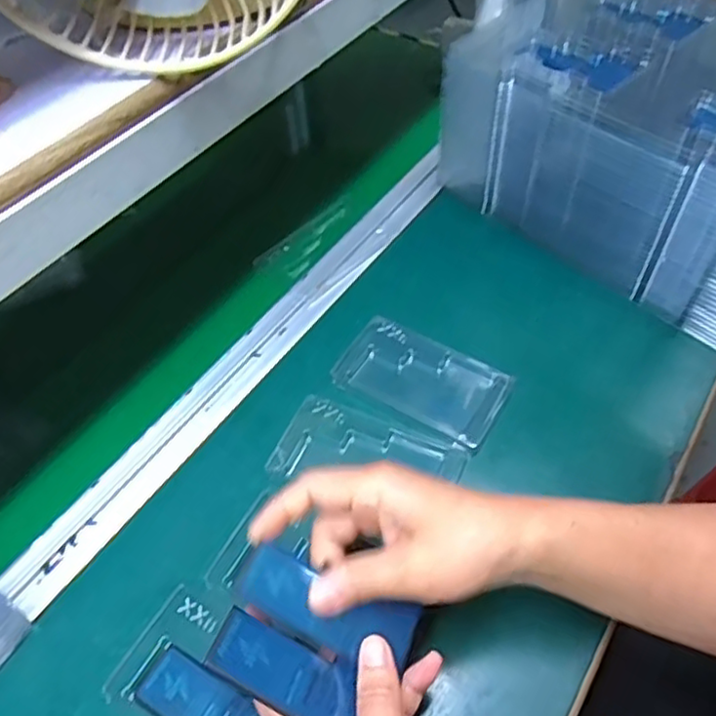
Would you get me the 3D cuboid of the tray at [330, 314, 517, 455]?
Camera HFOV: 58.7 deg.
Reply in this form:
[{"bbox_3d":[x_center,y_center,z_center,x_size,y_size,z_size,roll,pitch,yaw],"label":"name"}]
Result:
[{"bbox_3d":[0.048,0.016,0.498,0.128,0.012,0.073,25,58,20],"label":"tray"}]

